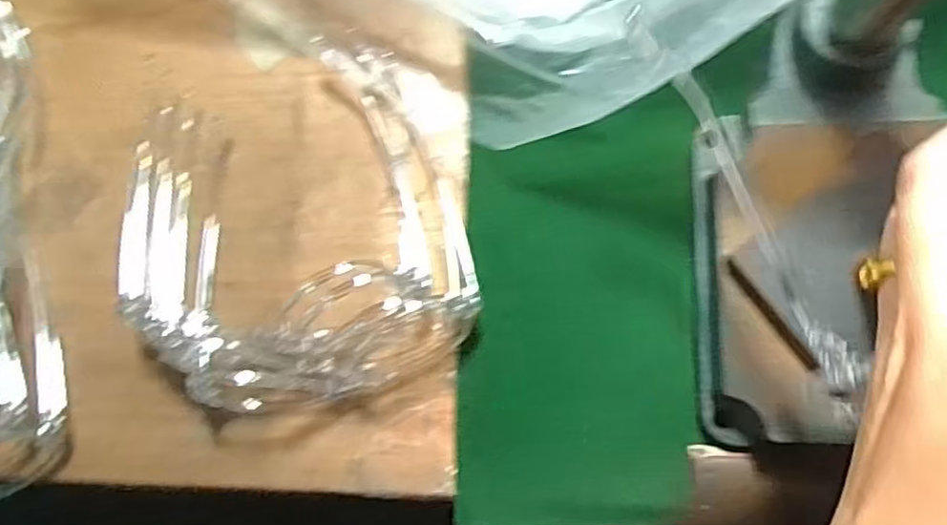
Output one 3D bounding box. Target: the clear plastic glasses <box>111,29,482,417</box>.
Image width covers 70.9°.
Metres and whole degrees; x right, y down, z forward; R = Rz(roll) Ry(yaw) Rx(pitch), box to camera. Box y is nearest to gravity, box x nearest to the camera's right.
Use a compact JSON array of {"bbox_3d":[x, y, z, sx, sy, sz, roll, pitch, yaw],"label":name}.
[{"bbox_3d":[-0.093,-0.014,0.312,0.162,0.040,0.161,-1,84,8],"label":"clear plastic glasses"}]

